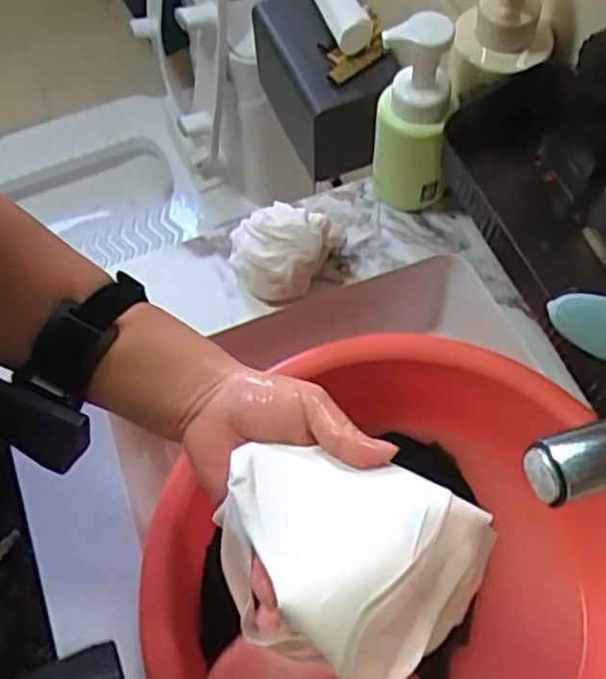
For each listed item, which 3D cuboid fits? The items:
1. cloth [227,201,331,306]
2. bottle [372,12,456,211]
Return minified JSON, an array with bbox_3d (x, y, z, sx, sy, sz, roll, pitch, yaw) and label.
[{"bbox_3d":[-0.019,-0.072,0.593,0.085,0.057,0.070,-2,61,2],"label":"cloth"},{"bbox_3d":[0.086,-0.168,0.571,0.054,0.169,0.055,2,62,4],"label":"bottle"}]

